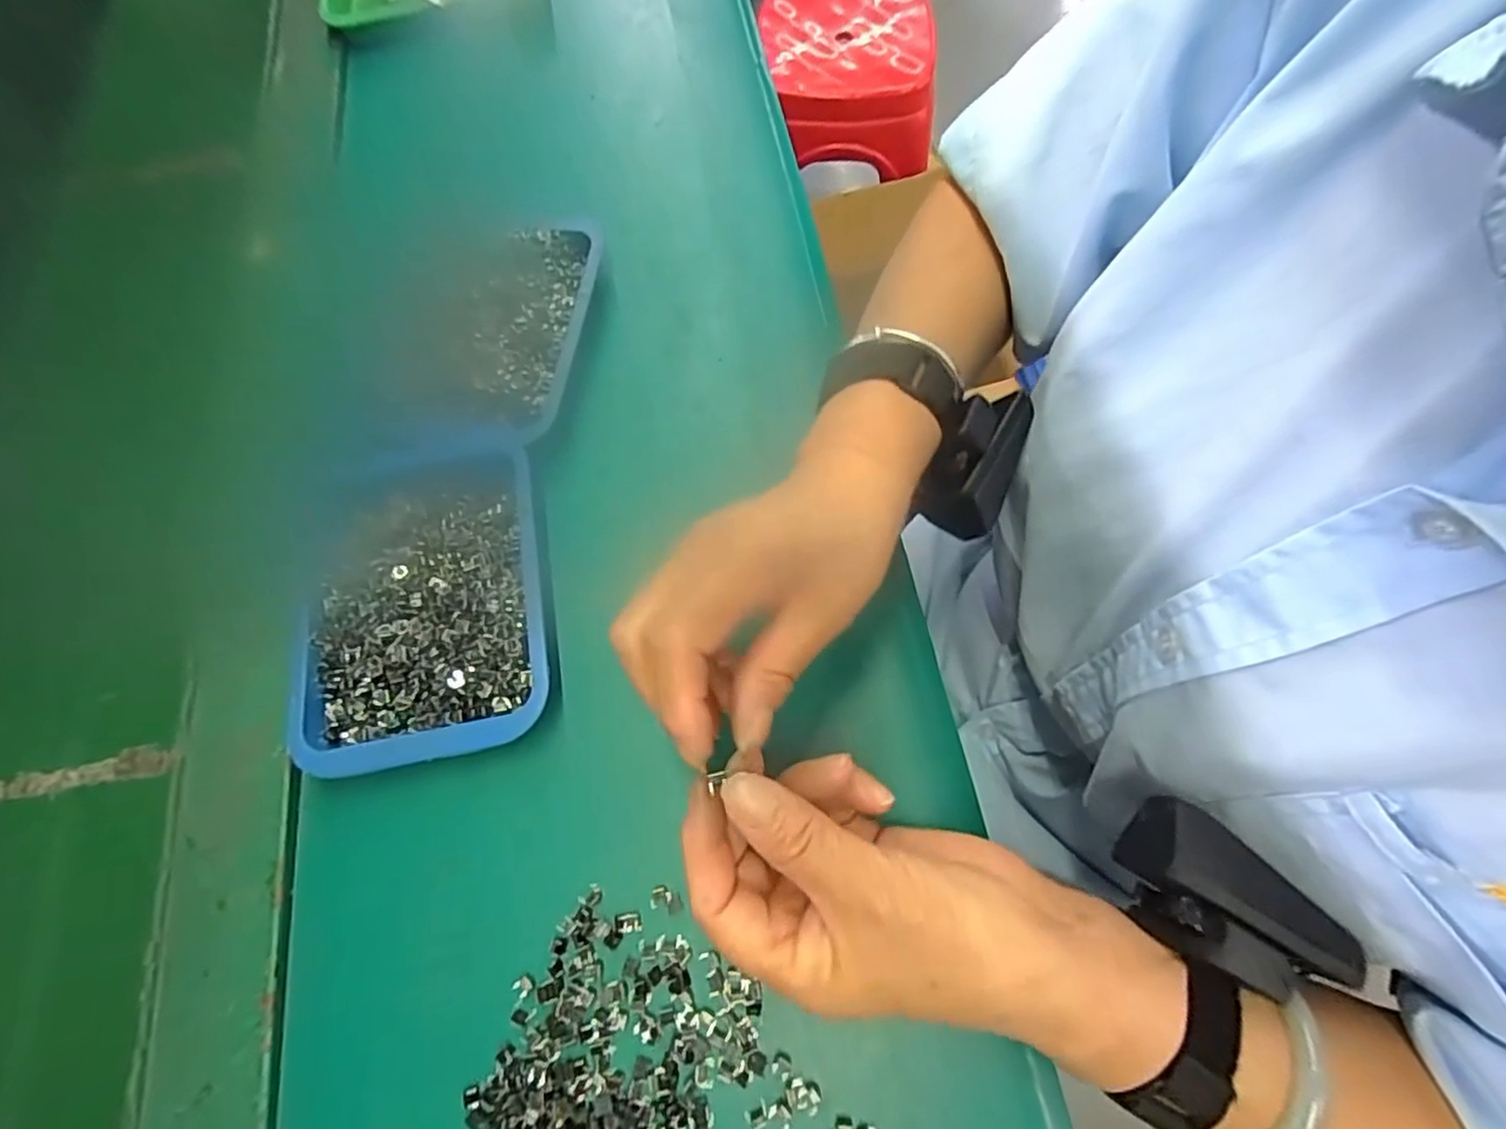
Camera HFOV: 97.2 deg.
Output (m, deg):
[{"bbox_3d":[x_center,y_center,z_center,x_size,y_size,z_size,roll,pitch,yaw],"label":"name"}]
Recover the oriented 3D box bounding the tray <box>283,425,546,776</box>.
[{"bbox_3d":[-0.161,0.014,0.324,0.116,0.025,0.159,-11,69,-1],"label":"tray"}]

